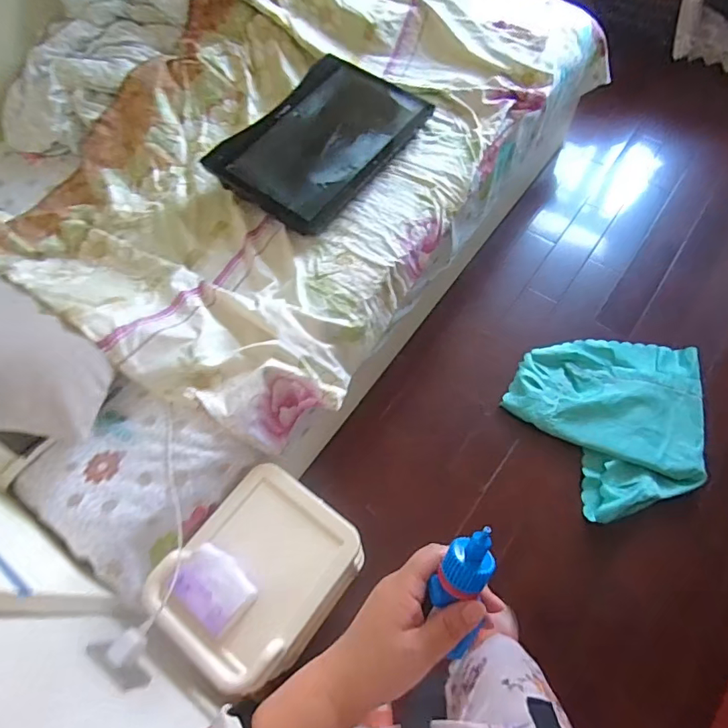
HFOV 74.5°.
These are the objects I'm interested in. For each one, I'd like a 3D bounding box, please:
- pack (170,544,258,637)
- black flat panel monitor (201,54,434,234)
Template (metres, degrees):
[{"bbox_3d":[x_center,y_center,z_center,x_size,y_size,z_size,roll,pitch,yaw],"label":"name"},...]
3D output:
[{"bbox_3d":[-0.266,0.394,0.852,0.136,0.059,0.095,37,71,19],"label":"pack"},{"bbox_3d":[-0.114,-0.598,1.247,0.366,0.054,0.520,32,69,17],"label":"black flat panel monitor"}]

